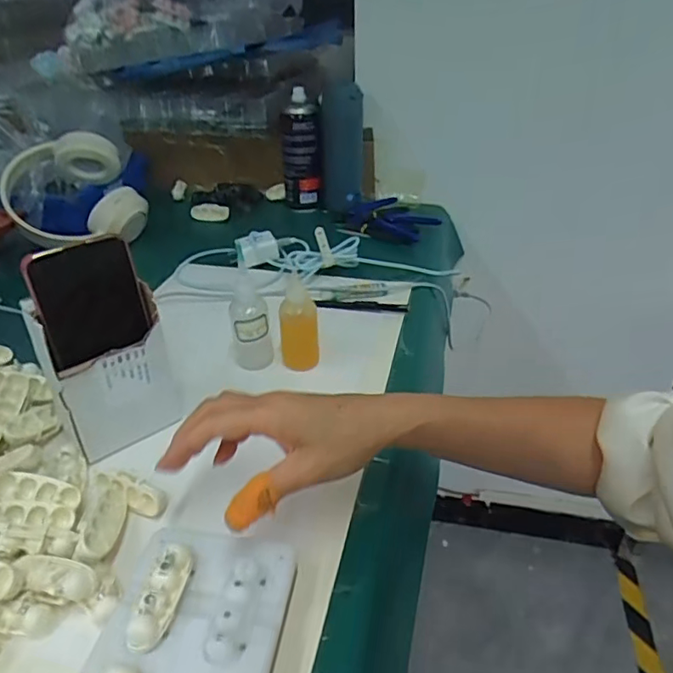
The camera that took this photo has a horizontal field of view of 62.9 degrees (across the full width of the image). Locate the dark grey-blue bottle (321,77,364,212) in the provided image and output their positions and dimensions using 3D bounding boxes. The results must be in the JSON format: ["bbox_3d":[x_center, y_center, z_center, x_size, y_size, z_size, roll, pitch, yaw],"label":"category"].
[{"bbox_3d":[0.010,-0.298,0.869,0.063,0.187,0.059,-1,34,1],"label":"dark grey-blue bottle"}]

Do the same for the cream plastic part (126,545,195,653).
[{"bbox_3d":[-0.105,0.154,0.328,0.022,0.017,0.061,6,34,8],"label":"cream plastic part"}]

